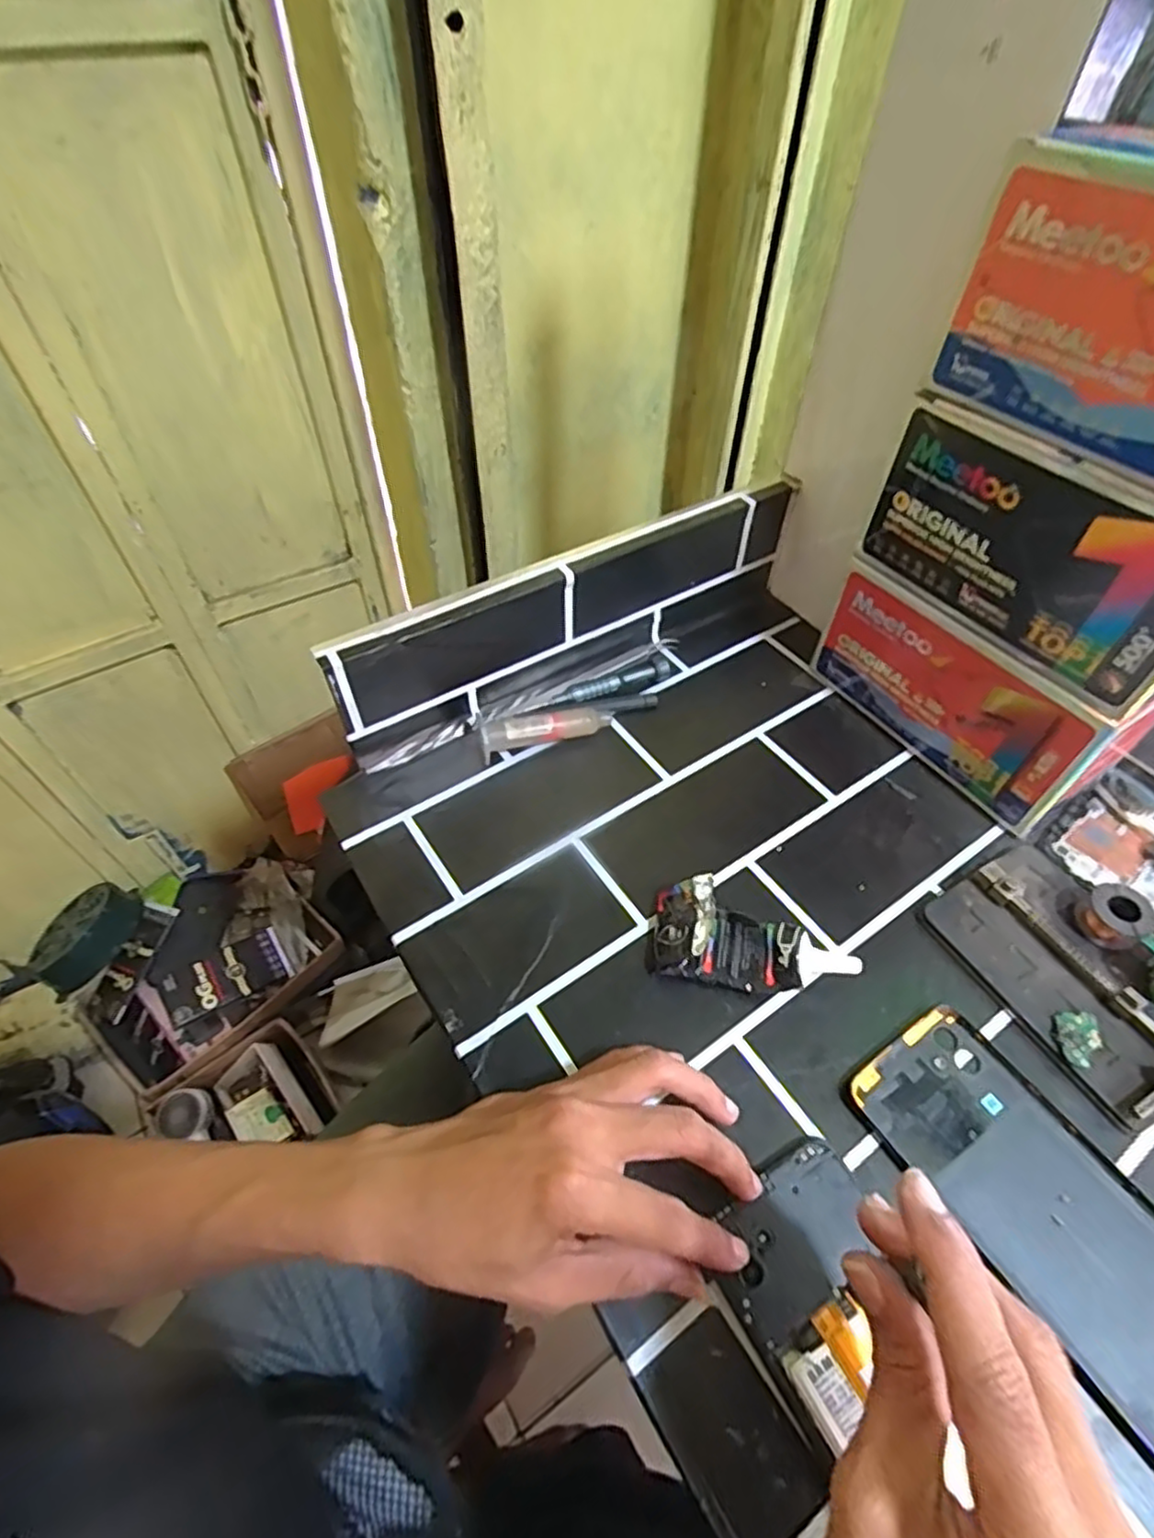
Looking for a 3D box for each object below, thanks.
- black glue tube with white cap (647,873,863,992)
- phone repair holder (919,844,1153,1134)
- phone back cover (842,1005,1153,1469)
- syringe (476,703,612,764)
[{"bbox_3d":[0.090,0.089,0.360,0.099,0.028,0.046,9,52,7],"label":"black glue tube with white cap"},{"bbox_3d":[0.258,0.101,0.357,0.093,0.019,0.126,-25,56,-19],"label":"phone repair holder"},{"bbox_3d":[0.202,0.187,0.298,0.077,0.004,0.163,-29,57,-21],"label":"phone back cover"},{"bbox_3d":[-0.021,-0.027,0.450,0.086,0.024,0.018,-15,53,-12],"label":"syringe"}]

